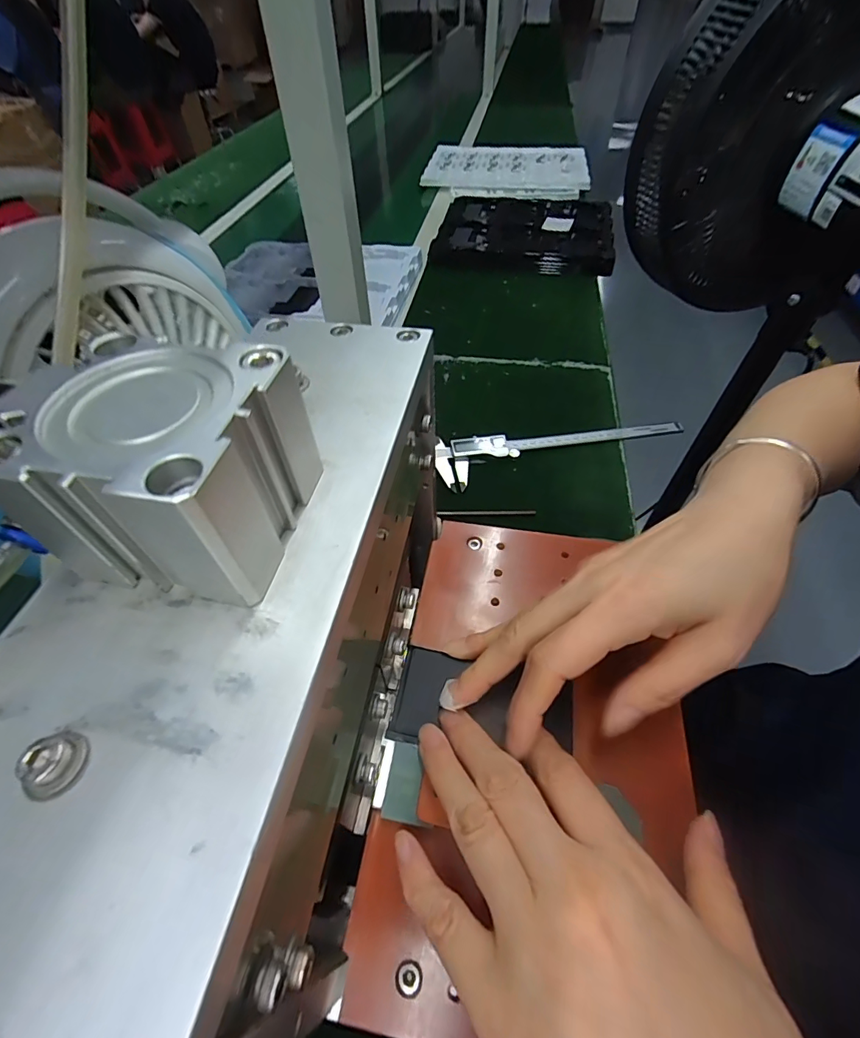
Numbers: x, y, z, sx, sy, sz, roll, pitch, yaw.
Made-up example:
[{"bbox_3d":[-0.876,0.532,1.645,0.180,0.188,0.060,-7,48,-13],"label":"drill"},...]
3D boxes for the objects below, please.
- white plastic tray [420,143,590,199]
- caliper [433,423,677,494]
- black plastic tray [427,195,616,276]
[{"bbox_3d":[0.186,-0.853,1.101,0.380,0.036,0.340,10,52,9],"label":"white plastic tray"},{"bbox_3d":[0.148,-0.081,0.497,0.283,0.015,0.064,-10,52,-7],"label":"caliper"},{"bbox_3d":[0.188,-0.569,0.886,0.316,0.035,0.363,9,52,8],"label":"black plastic tray"}]

